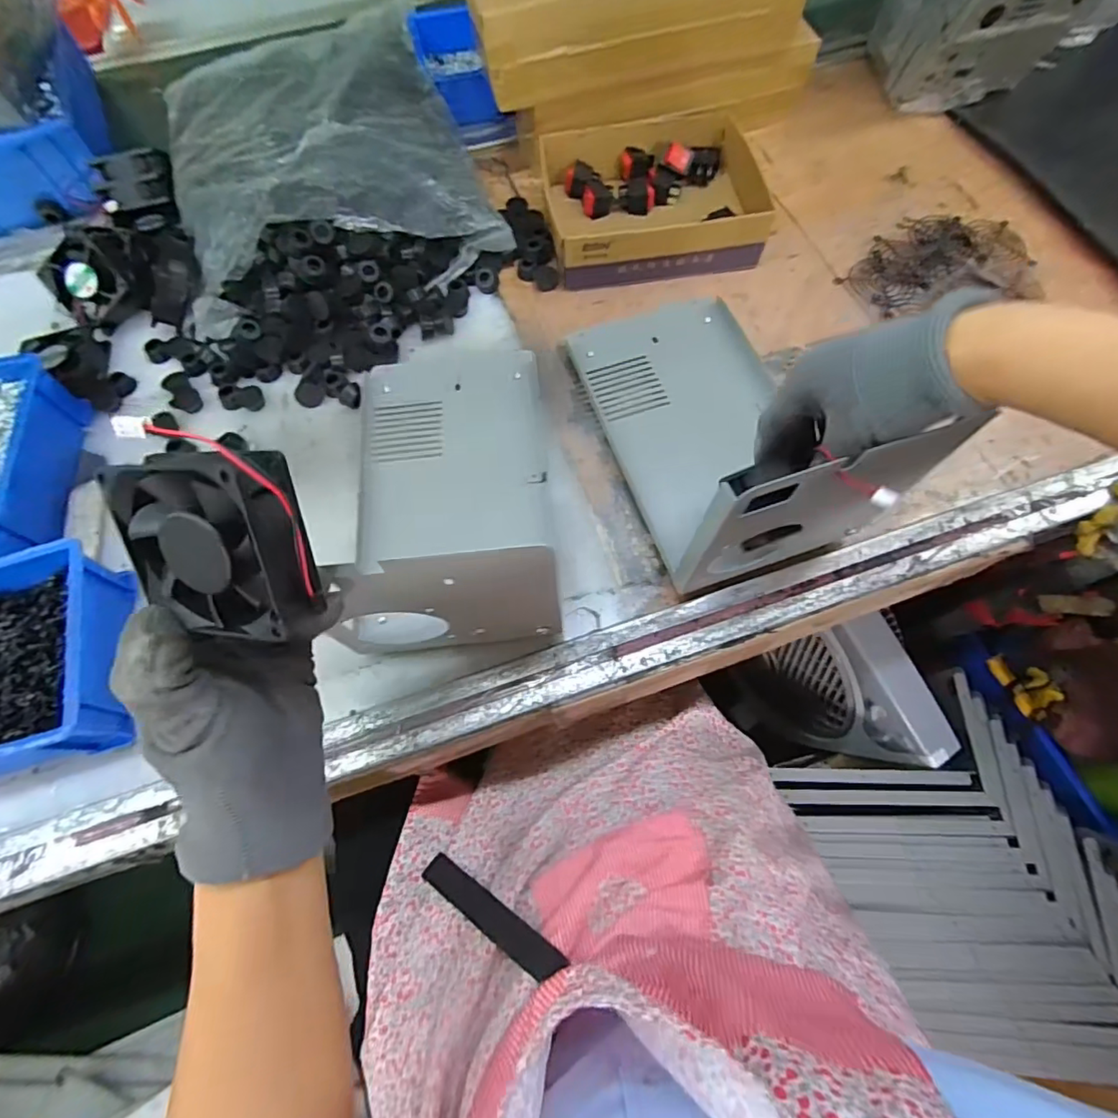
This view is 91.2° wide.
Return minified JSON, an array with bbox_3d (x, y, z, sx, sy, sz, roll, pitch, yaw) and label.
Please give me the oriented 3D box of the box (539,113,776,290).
[{"bbox_3d":[0.092,-0.371,0.568,0.203,0.054,0.178,-8,68,-1],"label":"box"}]

